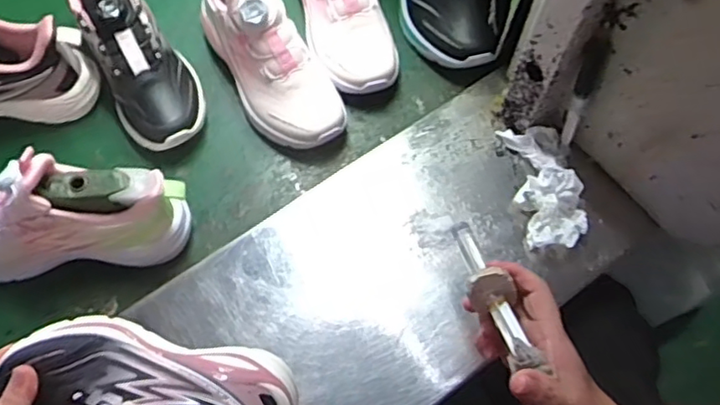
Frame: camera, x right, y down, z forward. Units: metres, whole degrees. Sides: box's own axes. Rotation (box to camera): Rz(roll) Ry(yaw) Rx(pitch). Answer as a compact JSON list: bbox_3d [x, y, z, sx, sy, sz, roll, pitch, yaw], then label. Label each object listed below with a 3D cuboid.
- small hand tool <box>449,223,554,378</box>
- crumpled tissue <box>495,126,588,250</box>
[{"bbox_3d":[0.096,0.063,0.460,0.027,0.028,0.137,-12,45,-9],"label":"small hand tool"},{"bbox_3d":[0.181,-0.021,0.609,0.056,0.035,0.132,-8,66,-7],"label":"crumpled tissue"}]

